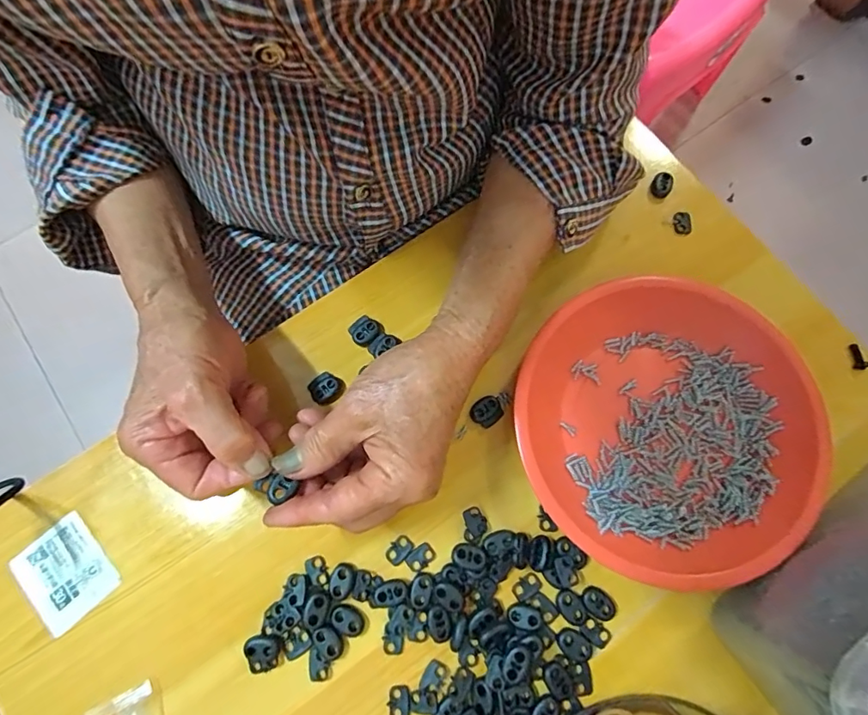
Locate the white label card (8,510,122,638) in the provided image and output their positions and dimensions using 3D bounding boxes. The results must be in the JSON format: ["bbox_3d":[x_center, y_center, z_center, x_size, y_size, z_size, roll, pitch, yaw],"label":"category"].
[{"bbox_3d":[-0.240,0.140,0.316,0.047,0.005,0.059,-42,80,-14],"label":"white label card"}]

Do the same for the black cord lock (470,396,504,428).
[{"bbox_3d":[0.036,0.038,0.334,0.022,0.004,0.018,-36,77,-8],"label":"black cord lock"}]

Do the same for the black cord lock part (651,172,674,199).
[{"bbox_3d":[0.180,-0.136,0.383,0.016,0.008,0.018,33,78,10],"label":"black cord lock part"}]

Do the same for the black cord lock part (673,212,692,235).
[{"bbox_3d":[0.193,-0.104,0.376,0.011,0.007,0.017,-1,75,1],"label":"black cord lock part"}]

